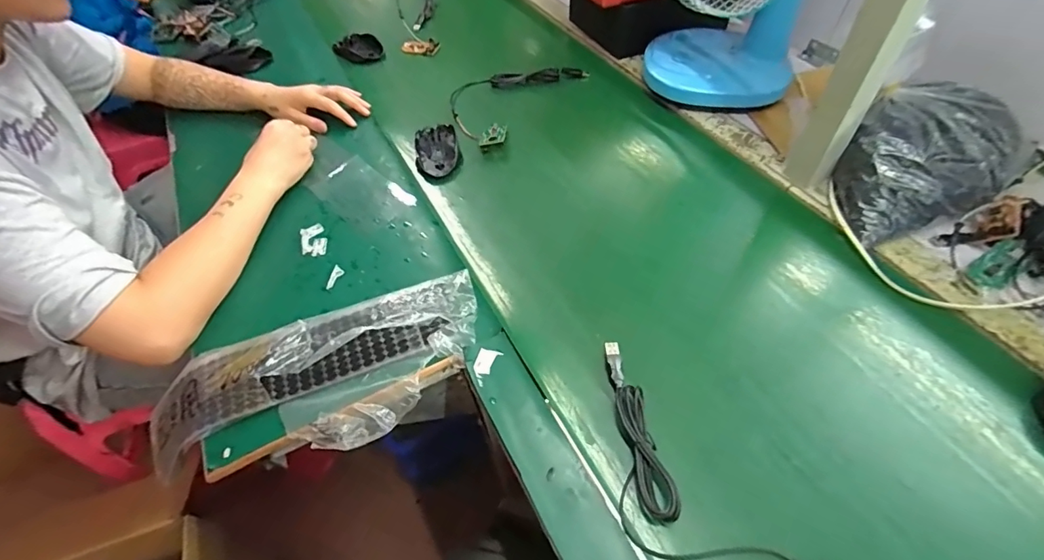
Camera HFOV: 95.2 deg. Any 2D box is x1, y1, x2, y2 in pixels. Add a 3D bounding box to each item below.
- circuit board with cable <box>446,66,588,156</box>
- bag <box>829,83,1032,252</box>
[{"bbox_3d":[-0.030,-0.297,0.763,0.161,0.019,0.249,29,59,25],"label":"circuit board with cable"},{"bbox_3d":[0.455,-0.136,0.551,0.217,0.089,0.151,-28,54,-17],"label":"bag"}]

